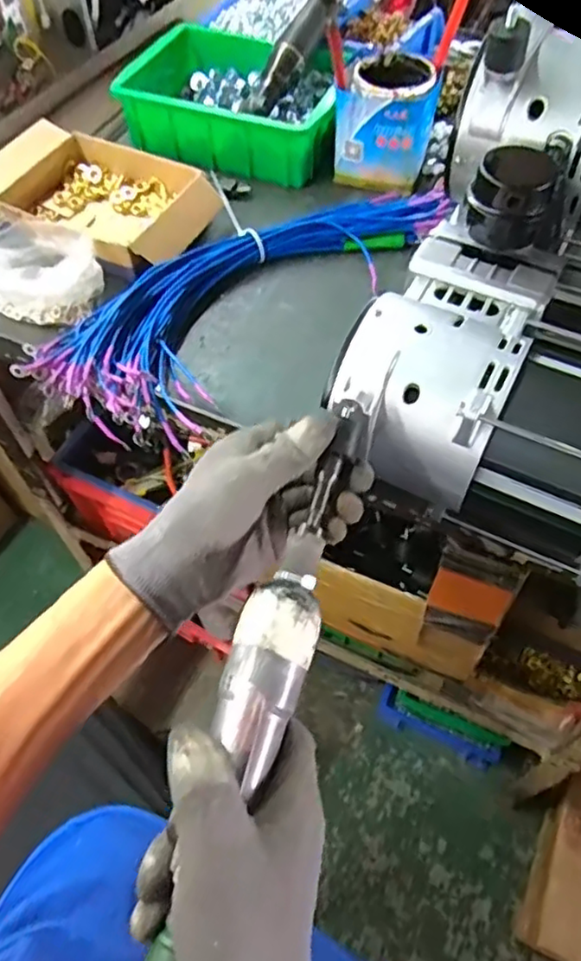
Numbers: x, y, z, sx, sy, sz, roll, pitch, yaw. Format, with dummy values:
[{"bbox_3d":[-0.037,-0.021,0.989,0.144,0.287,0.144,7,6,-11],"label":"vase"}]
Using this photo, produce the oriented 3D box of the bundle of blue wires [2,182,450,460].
[{"bbox_3d":[-0.046,-0.173,0.609,0.409,0.067,0.156,-38,59,-25],"label":"bundle of blue wires"}]

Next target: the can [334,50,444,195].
[{"bbox_3d":[0.104,-0.391,0.696,0.101,0.109,0.093,8,52,9],"label":"can"}]

